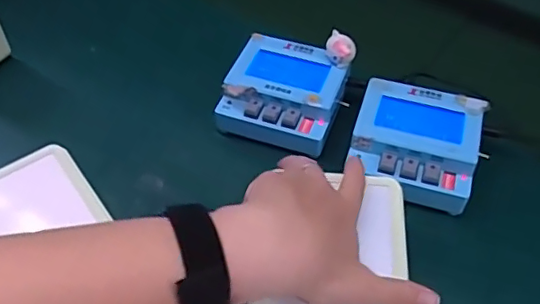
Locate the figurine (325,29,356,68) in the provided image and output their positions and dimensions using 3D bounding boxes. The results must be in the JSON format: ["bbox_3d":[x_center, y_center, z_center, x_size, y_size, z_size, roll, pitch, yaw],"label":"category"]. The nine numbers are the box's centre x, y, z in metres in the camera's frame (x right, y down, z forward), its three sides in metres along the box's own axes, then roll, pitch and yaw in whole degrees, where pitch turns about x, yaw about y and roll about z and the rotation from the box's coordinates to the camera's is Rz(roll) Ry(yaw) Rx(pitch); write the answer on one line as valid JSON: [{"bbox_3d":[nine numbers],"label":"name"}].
[{"bbox_3d":[0.064,-0.093,0.504,0.020,0.023,0.026,-34,57,-27],"label":"figurine"}]

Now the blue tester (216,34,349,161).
[{"bbox_3d":[0.014,-0.053,0.515,0.105,0.047,0.100,19,51,16],"label":"blue tester"}]

